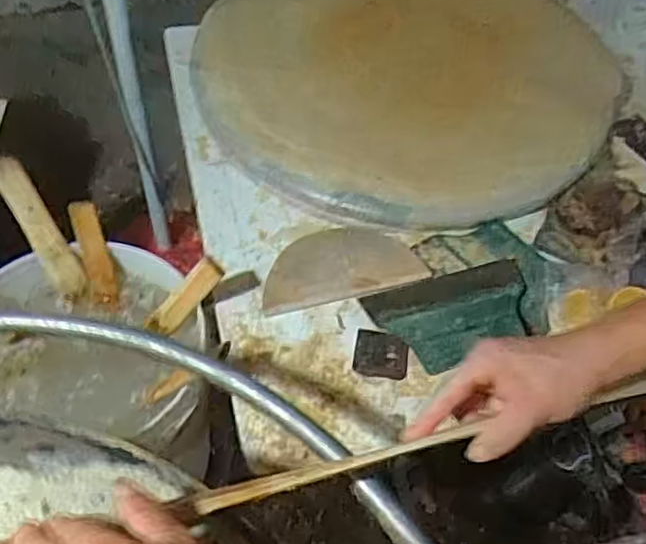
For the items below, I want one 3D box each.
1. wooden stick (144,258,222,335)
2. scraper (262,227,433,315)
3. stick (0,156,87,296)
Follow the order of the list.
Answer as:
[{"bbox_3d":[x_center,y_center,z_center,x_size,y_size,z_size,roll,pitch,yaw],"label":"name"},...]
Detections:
[{"bbox_3d":[-0.160,0.033,0.768,0.032,0.128,0.013,32,30,-24],"label":"wooden stick"},{"bbox_3d":[0.018,-0.012,0.831,0.206,0.009,0.106,-10,50,-16],"label":"scraper"},{"bbox_3d":[-0.339,-0.052,0.791,0.041,0.183,0.011,-27,29,-9],"label":"stick"}]

